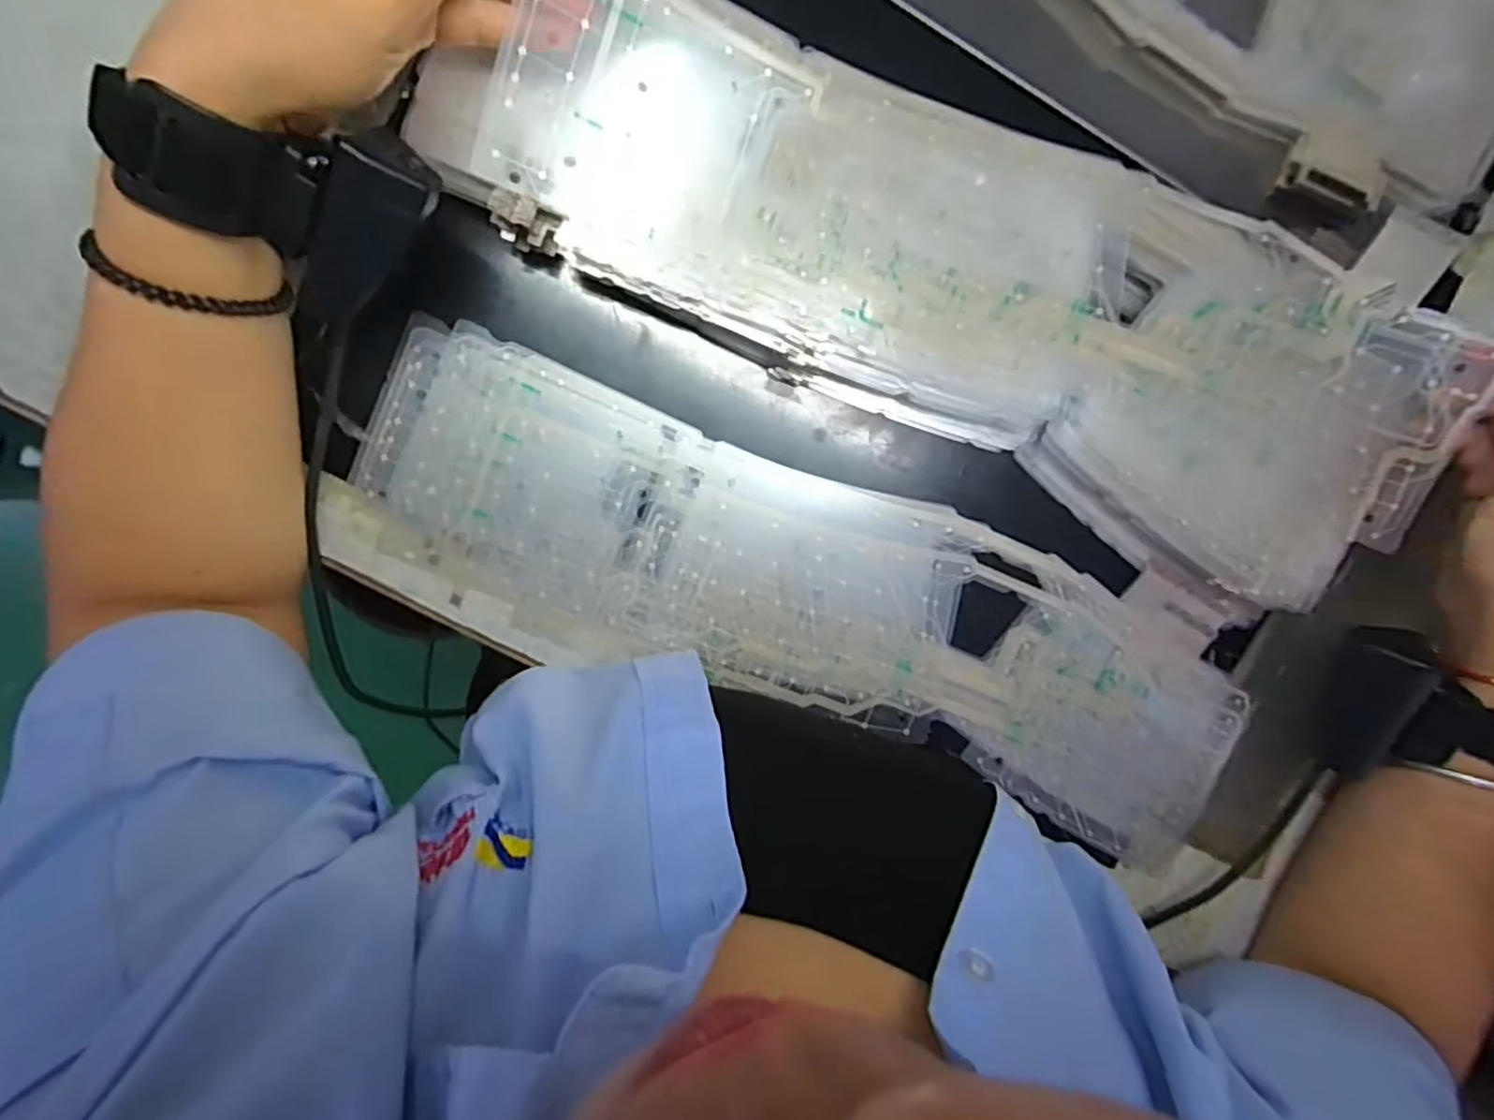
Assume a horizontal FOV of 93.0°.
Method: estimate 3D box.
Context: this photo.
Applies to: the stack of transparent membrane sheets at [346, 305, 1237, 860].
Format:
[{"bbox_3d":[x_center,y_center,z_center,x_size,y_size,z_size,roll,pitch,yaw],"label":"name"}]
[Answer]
[{"bbox_3d":[0.041,0.022,0.355,0.452,0.005,0.122,23,94,-7],"label":"stack of transparent membrane sheets"}]

